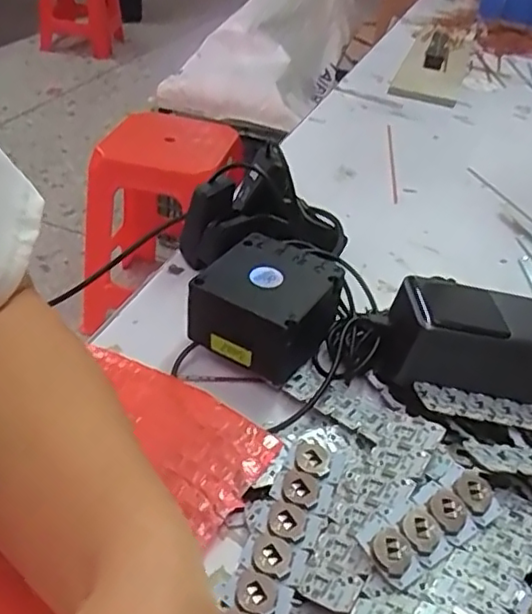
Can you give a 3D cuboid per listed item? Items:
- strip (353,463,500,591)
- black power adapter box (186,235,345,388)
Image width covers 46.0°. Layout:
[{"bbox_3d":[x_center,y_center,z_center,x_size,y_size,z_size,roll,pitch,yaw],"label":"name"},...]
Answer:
[{"bbox_3d":[0.075,0.096,0.284,0.070,0.007,0.029,-21,45,-30],"label":"strip"},{"bbox_3d":[0.001,-0.003,0.392,0.074,0.043,0.073,22,40,19],"label":"black power adapter box"}]

